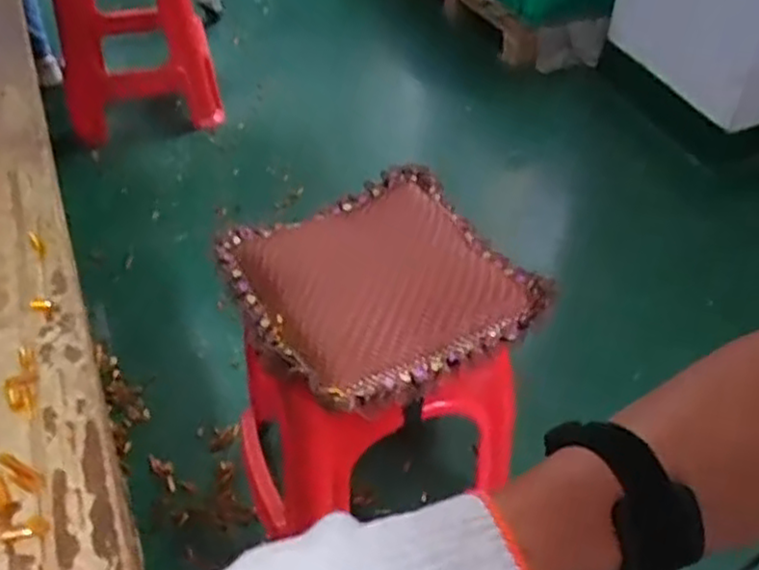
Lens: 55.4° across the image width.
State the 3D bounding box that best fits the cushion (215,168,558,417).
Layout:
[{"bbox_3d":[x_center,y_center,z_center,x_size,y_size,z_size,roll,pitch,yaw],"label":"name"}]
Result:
[{"bbox_3d":[-0.005,-0.007,0.895,0.336,0.054,0.331,-24,49,-24],"label":"cushion"}]

